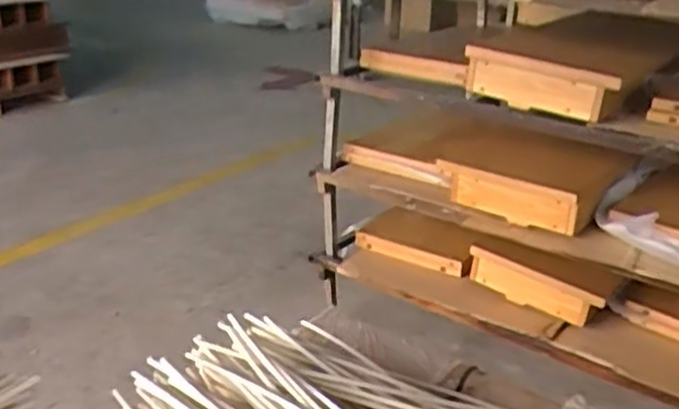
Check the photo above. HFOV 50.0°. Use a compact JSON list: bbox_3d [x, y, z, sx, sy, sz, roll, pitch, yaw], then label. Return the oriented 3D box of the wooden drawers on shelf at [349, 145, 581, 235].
[{"bbox_3d":[0.273,-0.073,1.924,0.746,0.109,0.082,22,30,38],"label":"wooden drawers on shelf"}]

